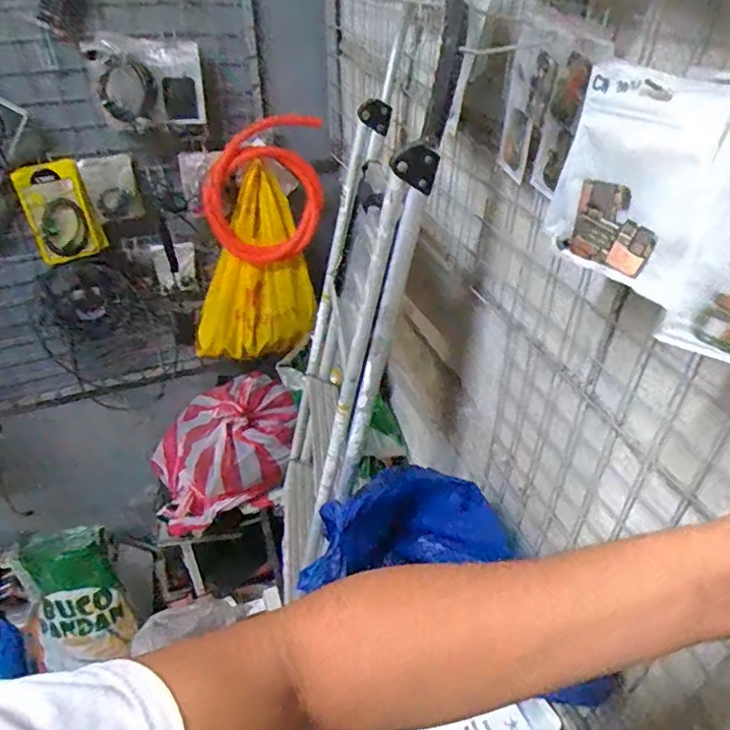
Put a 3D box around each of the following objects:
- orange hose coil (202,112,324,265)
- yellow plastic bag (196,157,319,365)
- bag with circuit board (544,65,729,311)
[{"bbox_3d":[-0.235,-0.395,1.295,0.270,0.293,0.116,-5,39,-7],"label":"orange hose coil"},{"bbox_3d":[-0.283,-0.219,1.361,0.306,0.436,0.112,-15,41,-18],"label":"yellow plastic bag"},{"bbox_3d":[0.205,-0.137,0.427,0.024,0.148,0.135,-18,43,-31],"label":"bag with circuit board"}]

